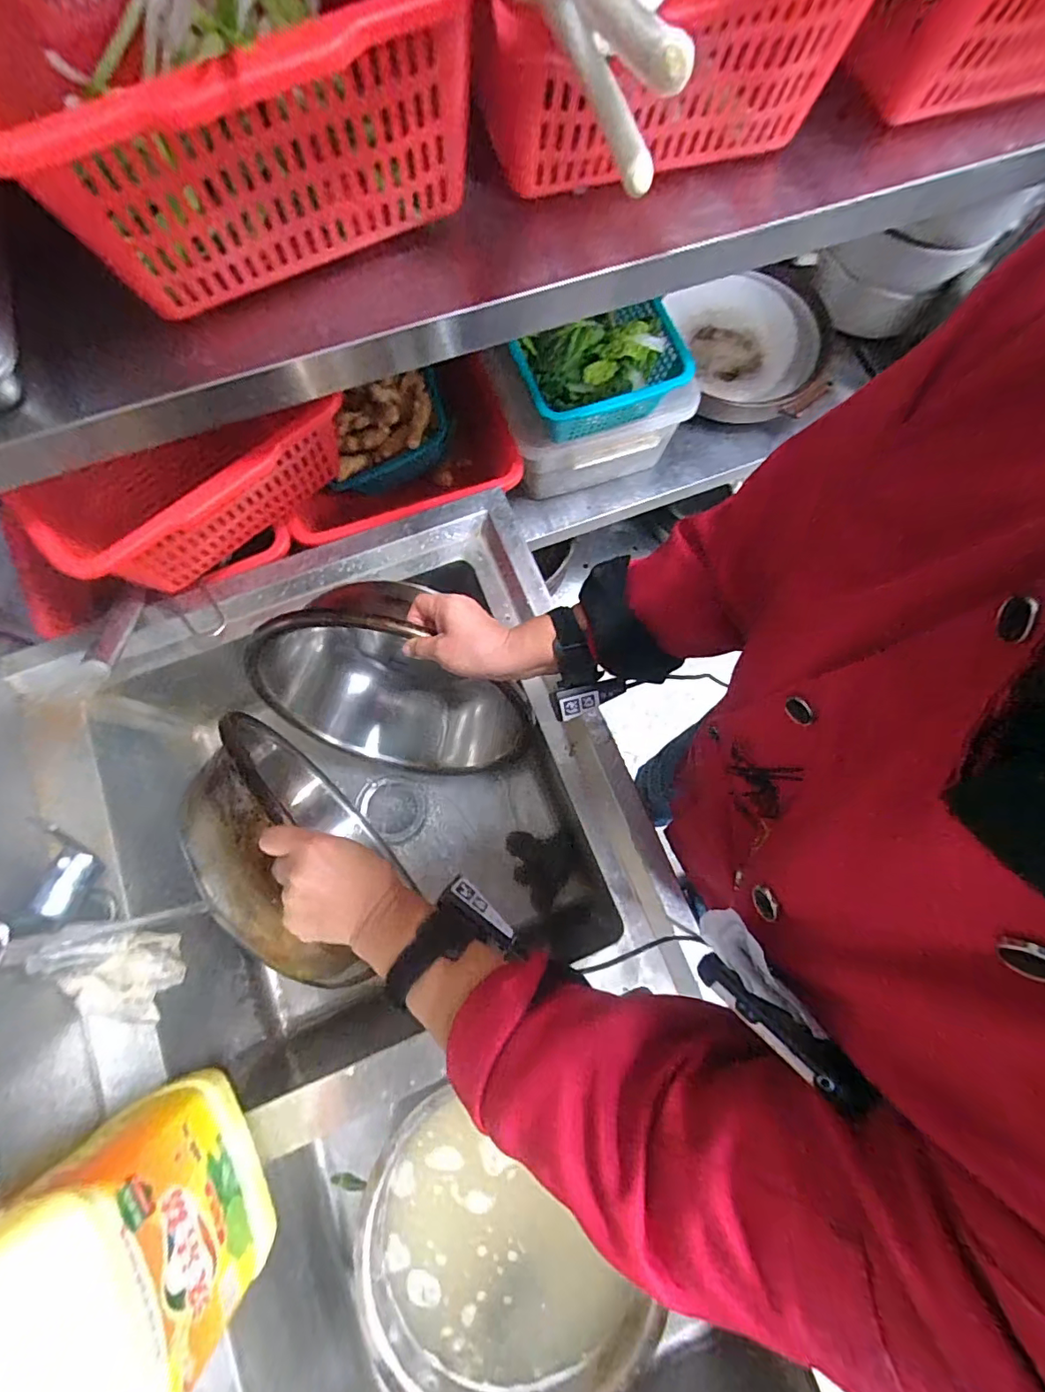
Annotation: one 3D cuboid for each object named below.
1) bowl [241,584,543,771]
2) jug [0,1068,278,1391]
[{"bbox_3d":[-0.169,-0.015,0.652,0.311,0.324,0.188,22,77,3],"label":"bowl"},{"bbox_3d":[-0.314,0.454,0.385,0.114,0.270,0.192,-31,80,-8],"label":"jug"}]

